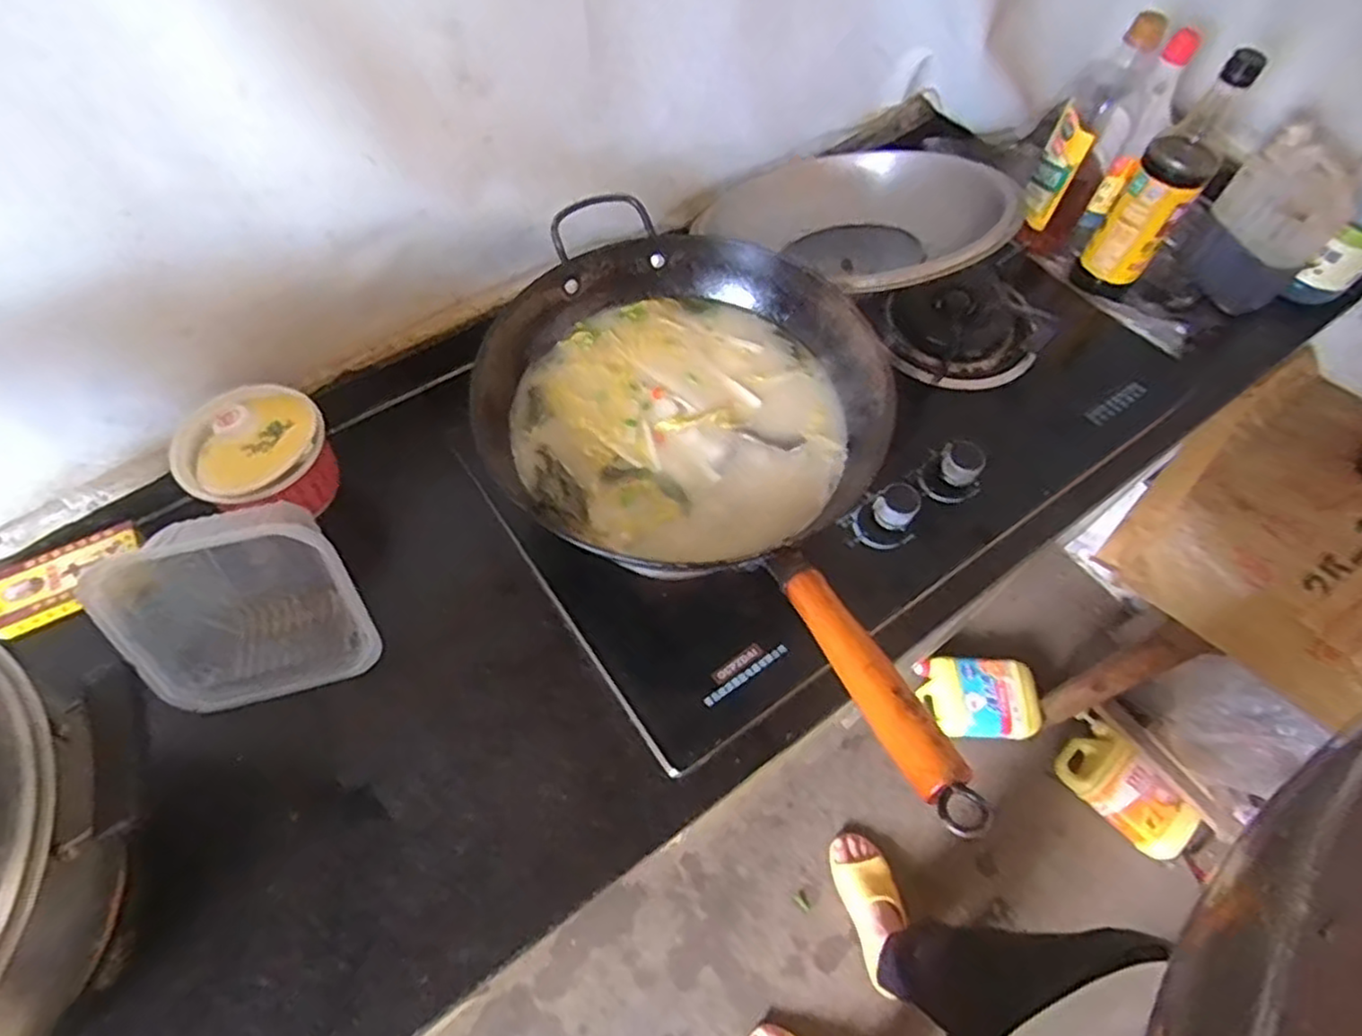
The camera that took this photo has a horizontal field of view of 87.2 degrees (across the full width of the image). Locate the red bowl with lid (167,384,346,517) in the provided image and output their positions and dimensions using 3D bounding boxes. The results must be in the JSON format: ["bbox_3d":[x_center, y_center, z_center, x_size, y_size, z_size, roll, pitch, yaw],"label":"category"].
[{"bbox_3d":[-0.371,-0.051,0.638,0.103,0.095,0.118,42,67,19],"label":"red bowl with lid"}]

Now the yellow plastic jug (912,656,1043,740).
[{"bbox_3d":[0.567,0.339,1.356,0.209,0.076,0.140,3,60,-1],"label":"yellow plastic jug"}]

